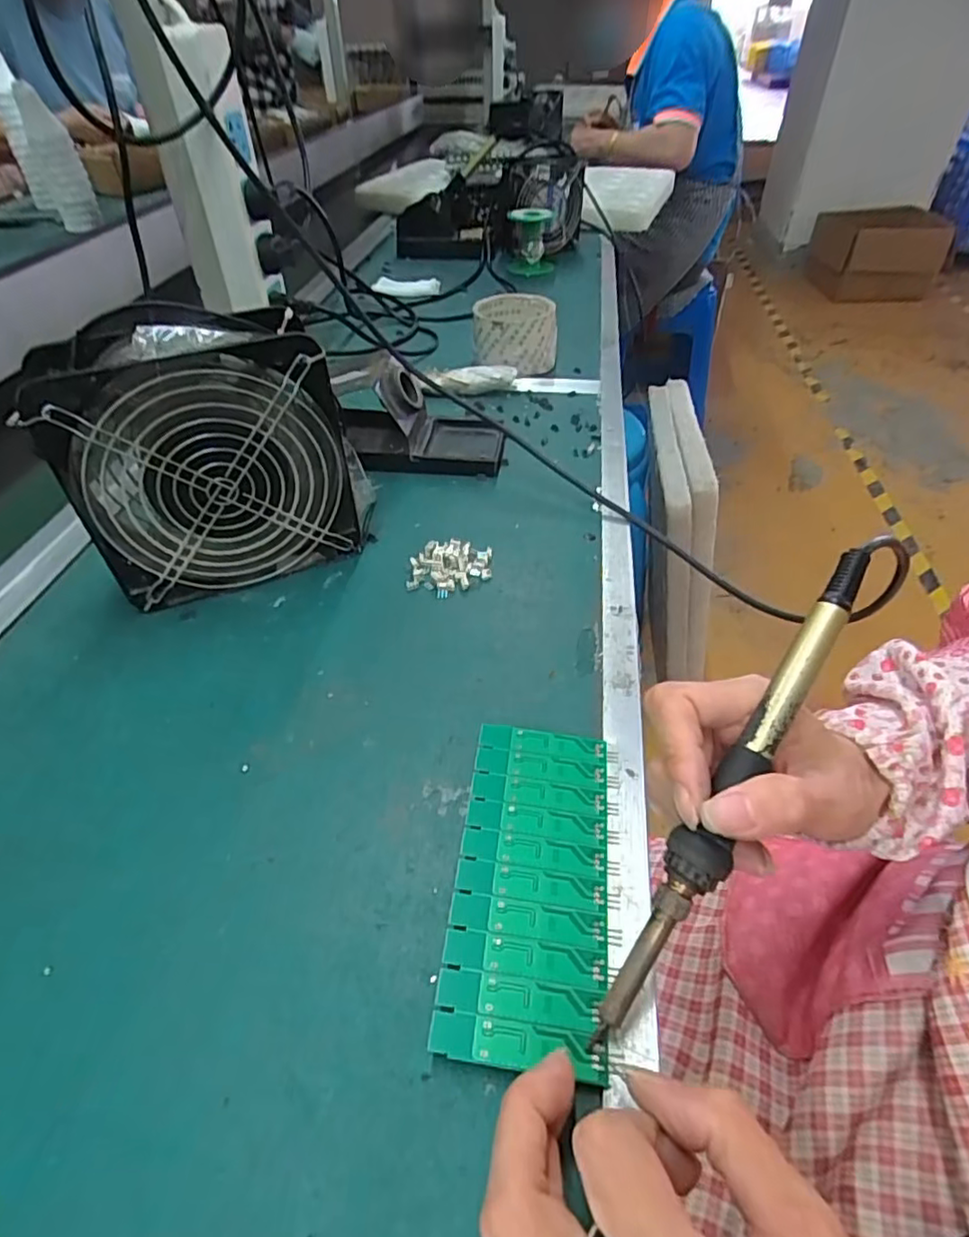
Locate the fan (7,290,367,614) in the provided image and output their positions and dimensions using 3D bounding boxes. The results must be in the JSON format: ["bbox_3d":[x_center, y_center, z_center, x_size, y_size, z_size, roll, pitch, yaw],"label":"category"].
[{"bbox_3d":[-0.158,-0.095,0.372,0.159,0.153,0.058,-19,47,-17],"label":"fan"}]

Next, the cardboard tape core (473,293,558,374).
[{"bbox_3d":[0.031,-0.291,0.632,0.082,0.058,0.085,2,45,3],"label":"cardboard tape core"}]

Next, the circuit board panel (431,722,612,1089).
[{"bbox_3d":[0.020,0.106,0.260,0.061,0.006,0.136,5,45,7],"label":"circuit board panel"}]

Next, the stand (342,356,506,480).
[{"bbox_3d":[-0.056,-0.166,0.497,0.142,0.071,0.073,7,45,9],"label":"stand"}]

